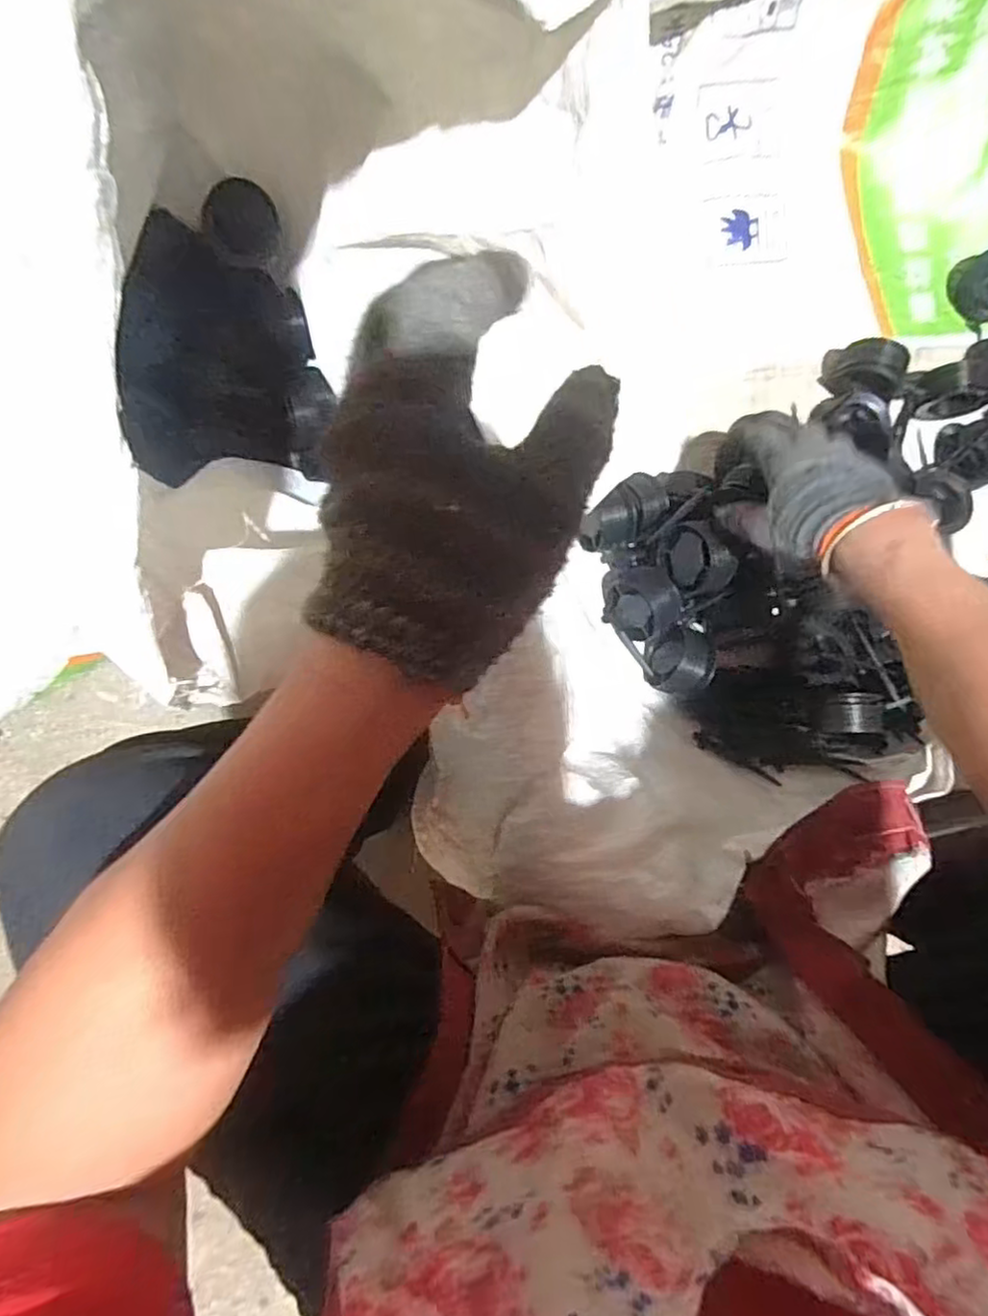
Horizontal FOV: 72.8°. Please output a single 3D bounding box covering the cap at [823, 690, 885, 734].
[{"bbox_3d":[0.301,0.045,0.561,0.039,0.037,0.036,0,89,-3],"label":"cap"}]

